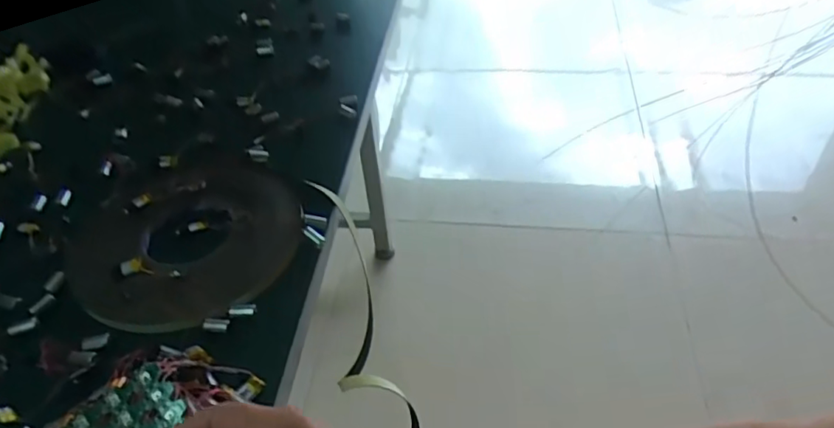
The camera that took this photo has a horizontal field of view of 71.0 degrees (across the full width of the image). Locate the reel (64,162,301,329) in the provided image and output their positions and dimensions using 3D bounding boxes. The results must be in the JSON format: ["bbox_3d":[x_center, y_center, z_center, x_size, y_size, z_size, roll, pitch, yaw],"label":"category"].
[{"bbox_3d":[-0.202,0.012,0.508,0.185,0.011,0.211,-25,47,-20],"label":"reel"}]

